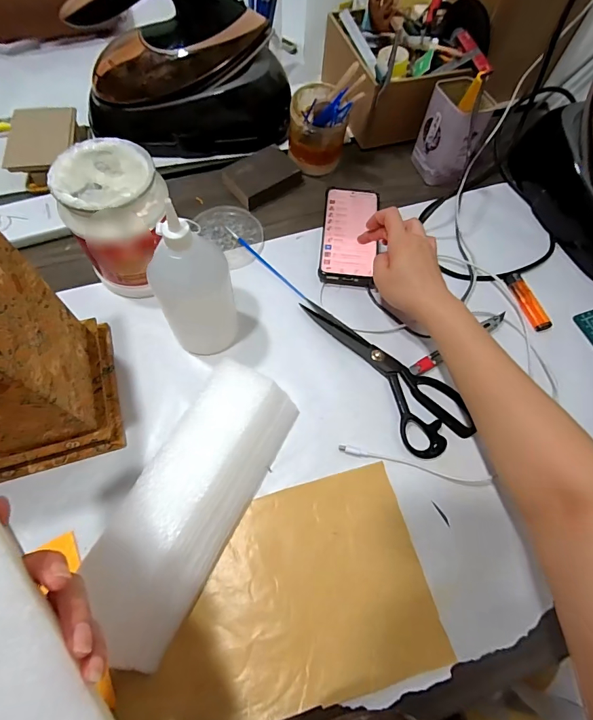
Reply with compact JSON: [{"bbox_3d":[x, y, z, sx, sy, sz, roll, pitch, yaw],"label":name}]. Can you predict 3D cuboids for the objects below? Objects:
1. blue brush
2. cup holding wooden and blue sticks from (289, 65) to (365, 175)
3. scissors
[{"bbox_3d":[-0.043,-0.130,0.512,0.007,0.006,0.149,-41,74,-19],"label":"blue brush"},{"bbox_3d":[0.033,-0.328,0.545,0.086,0.126,0.103,18,66,5],"label":"cup holding wooden and blue sticks"},{"bbox_3d":[0.109,0.002,0.464,0.085,0.010,0.235,-30,71,-15],"label":"scissors"}]

